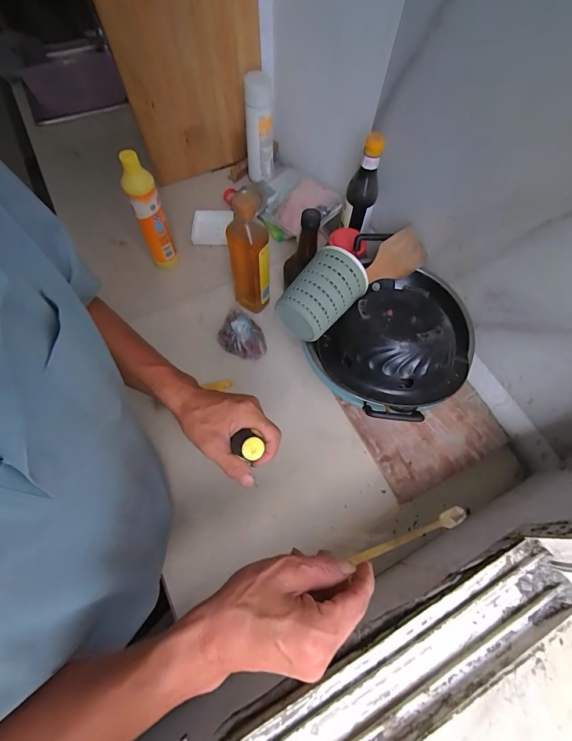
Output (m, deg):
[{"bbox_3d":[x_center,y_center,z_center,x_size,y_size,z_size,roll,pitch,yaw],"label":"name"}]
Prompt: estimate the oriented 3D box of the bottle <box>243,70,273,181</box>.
[{"bbox_3d":[-0.058,-0.529,0.764,0.061,0.204,0.045,-3,65,-4],"label":"bottle"}]

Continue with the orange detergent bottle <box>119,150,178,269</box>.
[{"bbox_3d":[-0.256,-0.285,0.661,0.050,0.255,0.043,-21,67,-12],"label":"orange detergent bottle"}]

